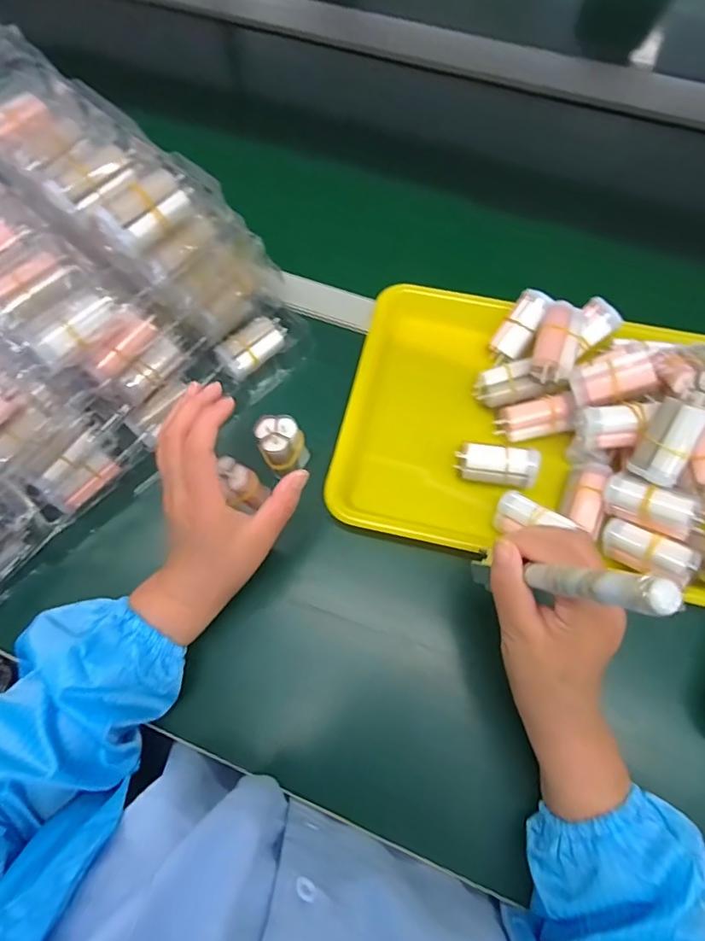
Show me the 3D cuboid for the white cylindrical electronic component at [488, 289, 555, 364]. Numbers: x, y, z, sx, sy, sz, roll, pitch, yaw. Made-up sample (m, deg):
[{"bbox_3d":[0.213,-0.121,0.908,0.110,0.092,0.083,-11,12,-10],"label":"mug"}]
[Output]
[{"bbox_3d":[0.159,-0.131,0.482,0.038,0.028,0.070,39,99,34],"label":"white cylindrical electronic component"}]

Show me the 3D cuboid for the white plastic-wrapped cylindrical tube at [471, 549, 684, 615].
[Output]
[{"bbox_3d":[0.112,0.062,0.293,0.015,0.154,0.015,2,83,-17],"label":"white plastic-wrapped cylindrical tube"}]

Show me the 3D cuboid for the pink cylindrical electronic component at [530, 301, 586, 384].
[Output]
[{"bbox_3d":[0.176,-0.108,0.445,0.037,0.032,0.073,23,70,10],"label":"pink cylindrical electronic component"}]

